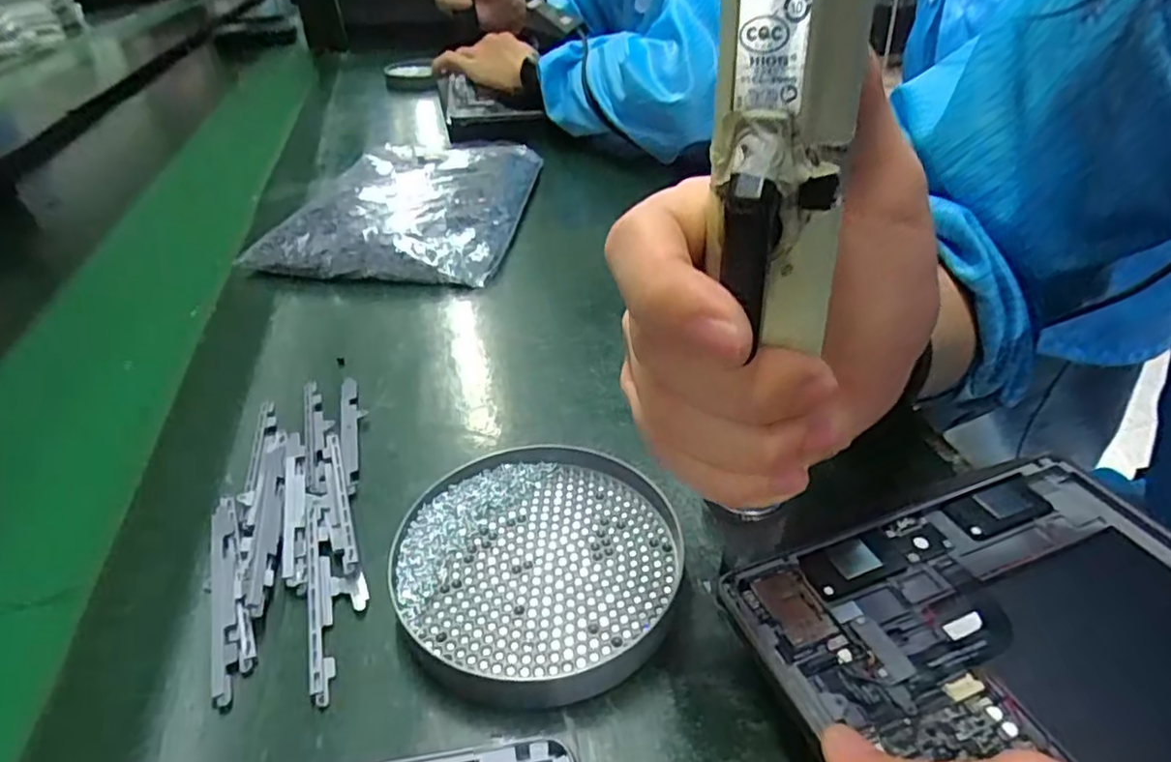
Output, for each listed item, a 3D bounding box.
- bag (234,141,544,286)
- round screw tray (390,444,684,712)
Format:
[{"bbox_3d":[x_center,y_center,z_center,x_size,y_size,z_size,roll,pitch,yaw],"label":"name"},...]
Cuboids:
[{"bbox_3d":[-0.140,-0.166,0.584,0.175,0.041,0.282,2,36,8],"label":"bag"},{"bbox_3d":[-0.019,0.072,0.276,0.109,0.016,0.118,-3,36,2],"label":"round screw tray"}]

